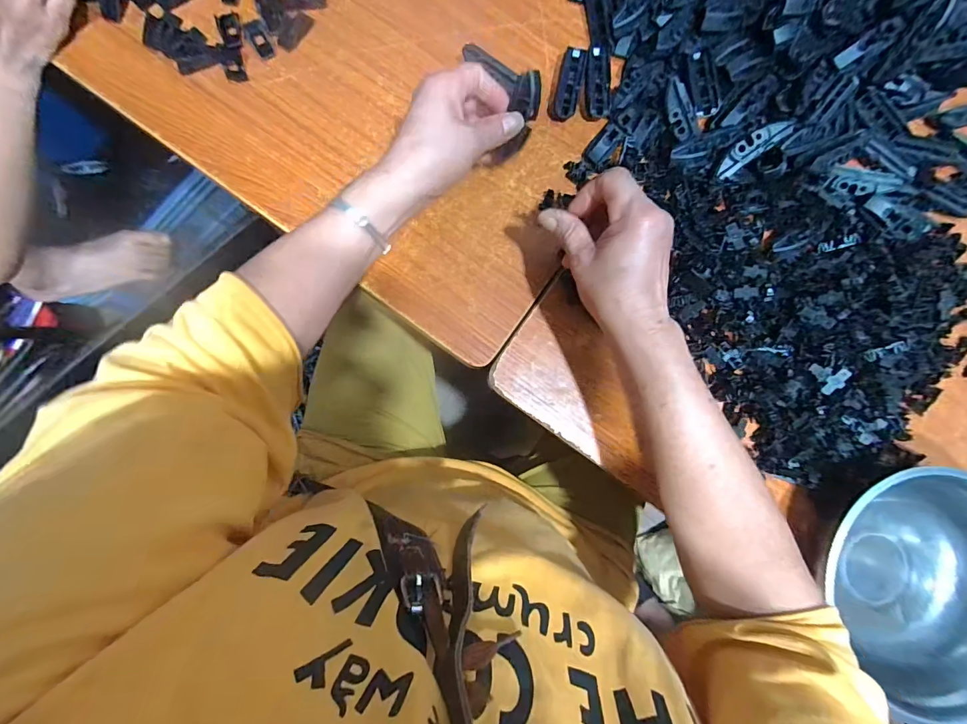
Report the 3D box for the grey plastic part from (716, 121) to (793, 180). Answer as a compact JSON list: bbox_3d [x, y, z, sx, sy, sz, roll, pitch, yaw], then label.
[{"bbox_3d":[0.243,-0.195,0.377,0.070,0.008,0.020,-36,87,13],"label":"grey plastic part"}]

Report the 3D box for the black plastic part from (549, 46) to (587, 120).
[{"bbox_3d":[0.084,-0.276,0.414,0.025,0.016,0.075,12,83,-2],"label":"black plastic part"}]

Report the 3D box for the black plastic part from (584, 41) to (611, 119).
[{"bbox_3d":[0.113,-0.278,0.413,0.024,0.015,0.077,4,83,-3],"label":"black plastic part"}]

